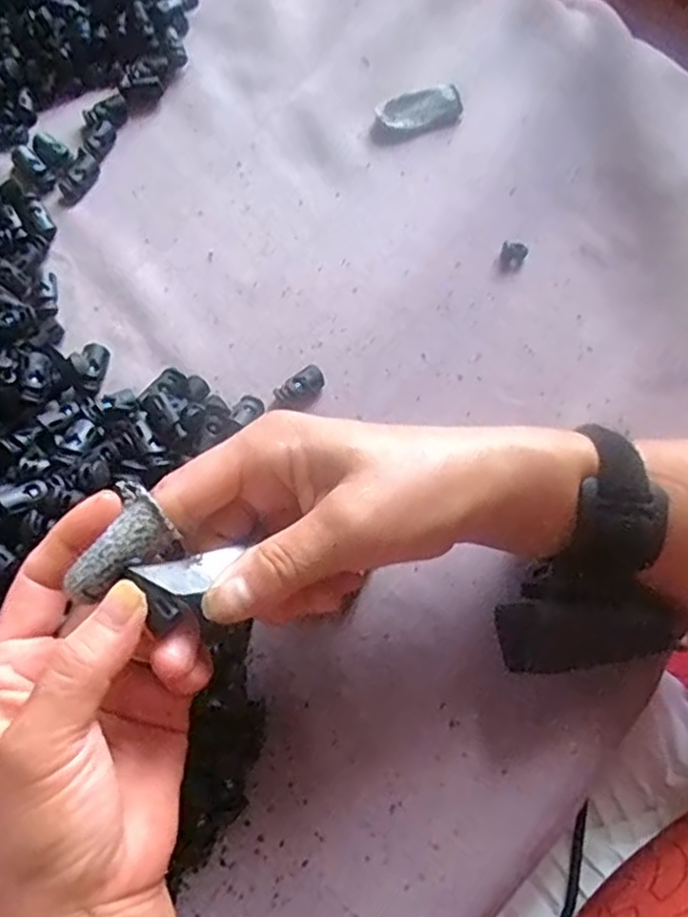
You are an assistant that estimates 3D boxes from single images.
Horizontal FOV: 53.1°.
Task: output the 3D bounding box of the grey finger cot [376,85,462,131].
[{"bbox_3d":[0.050,-0.228,0.449,0.055,0.009,0.027,-8,67,-3],"label":"grey finger cot"}]

